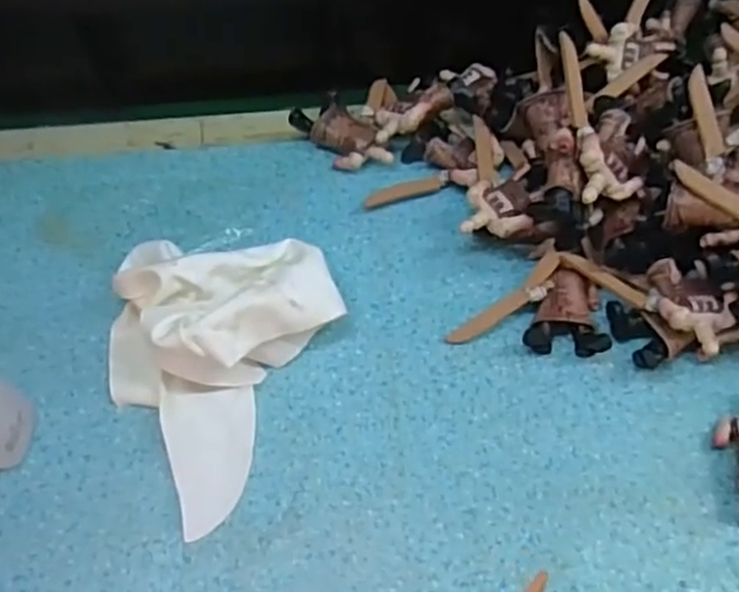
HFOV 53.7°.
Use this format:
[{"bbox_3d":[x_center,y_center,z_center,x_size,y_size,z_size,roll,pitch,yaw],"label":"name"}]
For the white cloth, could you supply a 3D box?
[{"bbox_3d":[-0.082,0.021,0.339,0.106,0.037,0.133,27,62,15],"label":"white cloth"}]

